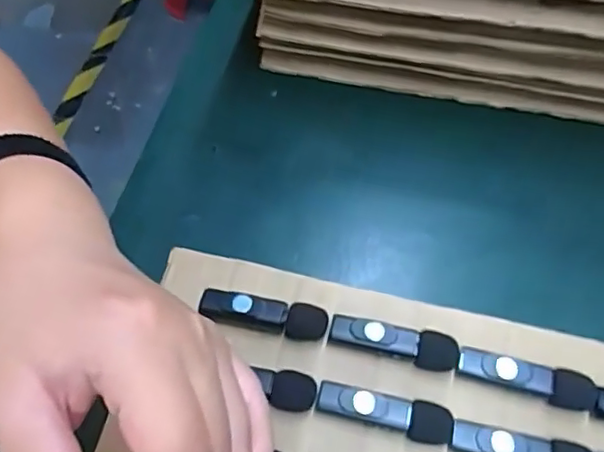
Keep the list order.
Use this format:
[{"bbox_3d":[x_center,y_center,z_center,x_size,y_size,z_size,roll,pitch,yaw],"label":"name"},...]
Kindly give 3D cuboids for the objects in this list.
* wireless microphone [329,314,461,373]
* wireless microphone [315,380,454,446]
[{"bbox_3d":[0.047,0.059,0.300,0.065,0.010,0.017,12,62,4],"label":"wireless microphone"},{"bbox_3d":[0.040,0.090,0.284,0.065,0.010,0.017,12,62,3],"label":"wireless microphone"}]

